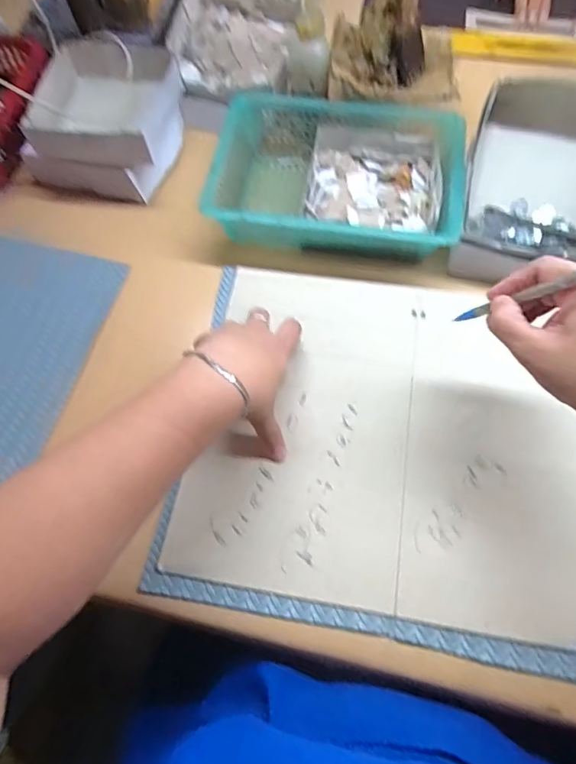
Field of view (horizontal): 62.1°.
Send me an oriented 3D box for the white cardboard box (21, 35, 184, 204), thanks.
[{"bbox_3d":[-0.205,-0.299,0.543,0.155,0.081,0.153,10,67,8],"label":"white cardboard box"}]

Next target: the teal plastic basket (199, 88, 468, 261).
[{"bbox_3d":[0.052,-0.213,0.510,0.248,0.067,0.172,7,66,7],"label":"teal plastic basket"}]

